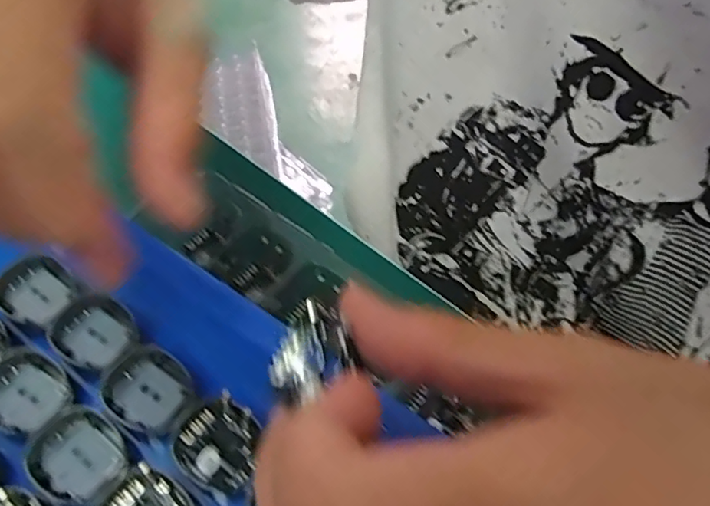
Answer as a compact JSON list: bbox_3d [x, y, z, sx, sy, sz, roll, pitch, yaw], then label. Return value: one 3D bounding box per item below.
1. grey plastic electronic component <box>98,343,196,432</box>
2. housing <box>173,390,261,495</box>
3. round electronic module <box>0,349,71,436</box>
[{"bbox_3d":[-0.068,0.044,0.184,0.027,0.004,0.024,33,61,18],"label":"grey plastic electronic component"},{"bbox_3d":[-0.041,0.058,0.173,0.026,0.005,0.025,1,56,-2],"label":"housing"},{"bbox_3d":[-0.107,0.045,0.181,0.029,0.004,0.024,35,62,19],"label":"round electronic module"}]

